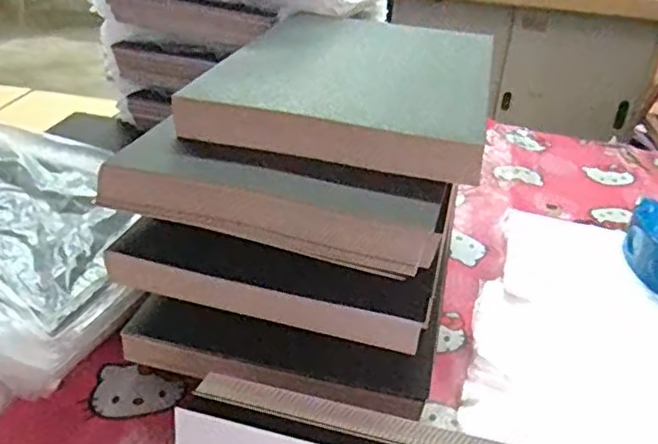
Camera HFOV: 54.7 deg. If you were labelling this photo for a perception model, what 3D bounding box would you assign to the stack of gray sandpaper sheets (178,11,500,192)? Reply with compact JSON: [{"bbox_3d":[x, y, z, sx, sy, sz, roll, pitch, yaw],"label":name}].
[{"bbox_3d":[0.034,-0.147,0.649,0.248,0.039,0.342,11,32,10],"label":"stack of gray sandpaper sheets"}]

